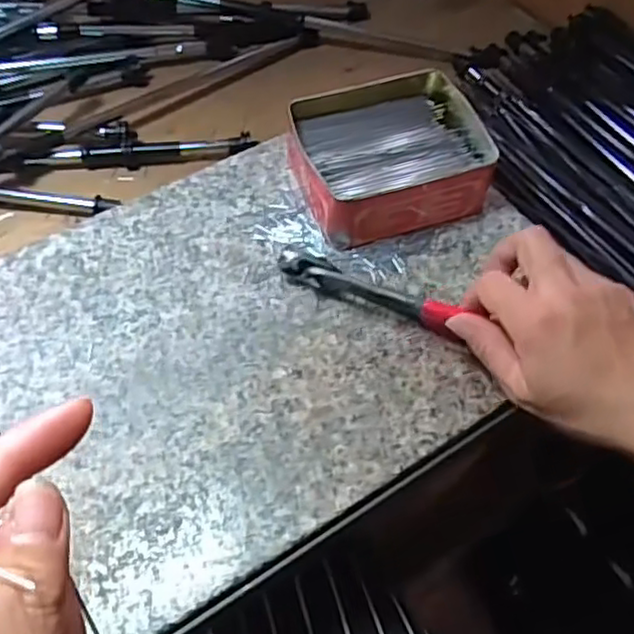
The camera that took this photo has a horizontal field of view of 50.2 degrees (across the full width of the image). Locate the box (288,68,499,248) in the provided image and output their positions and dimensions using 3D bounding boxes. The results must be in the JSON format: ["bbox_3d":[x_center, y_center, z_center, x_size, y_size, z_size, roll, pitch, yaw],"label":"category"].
[{"bbox_3d":[0.050,-0.109,0.464,0.130,0.047,0.108,-14,59,-11],"label":"box"}]

